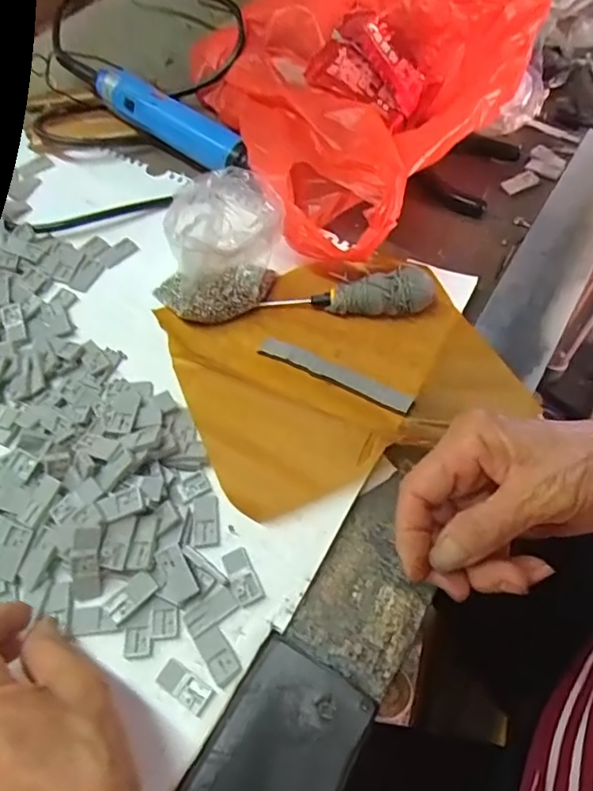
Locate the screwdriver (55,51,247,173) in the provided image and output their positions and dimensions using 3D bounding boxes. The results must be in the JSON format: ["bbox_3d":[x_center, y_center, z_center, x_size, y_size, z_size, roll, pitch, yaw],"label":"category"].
[{"bbox_3d":[-0.120,-0.232,0.472,0.215,0.038,0.029,34,65,23],"label":"screwdriver"}]

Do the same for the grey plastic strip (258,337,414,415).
[{"bbox_3d":[0.023,-0.014,0.363,0.105,0.005,0.013,24,84,17],"label":"grey plastic strip"}]

